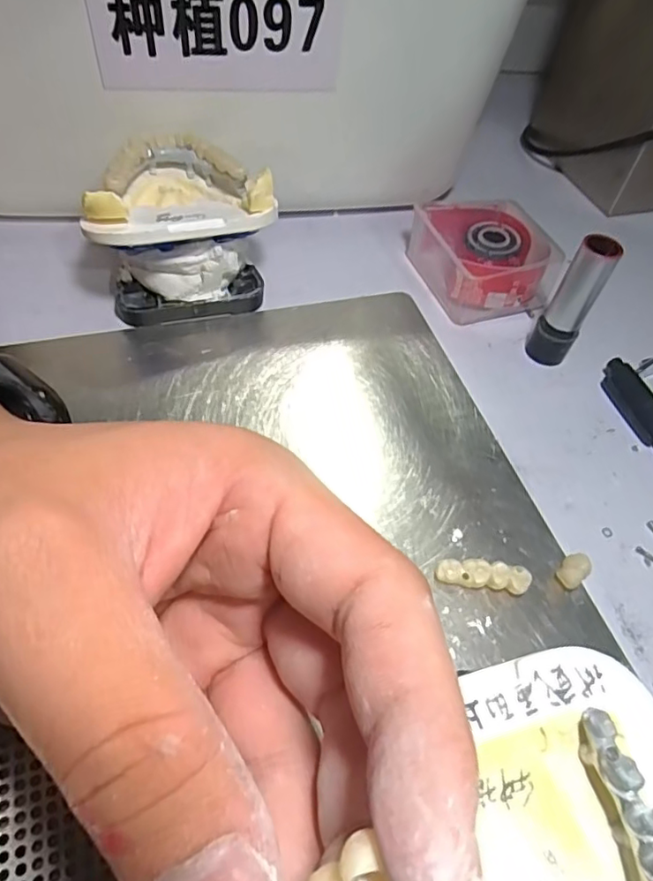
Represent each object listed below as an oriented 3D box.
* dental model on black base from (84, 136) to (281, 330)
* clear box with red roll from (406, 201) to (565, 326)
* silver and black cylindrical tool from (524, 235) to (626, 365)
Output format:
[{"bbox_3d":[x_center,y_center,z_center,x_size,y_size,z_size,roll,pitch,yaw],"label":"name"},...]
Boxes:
[{"bbox_3d":[-0.065,-0.095,0.258,0.076,0.056,0.063,-12,57,-13],"label":"dental model on black base"},{"bbox_3d":[0.079,-0.093,0.286,0.053,0.029,0.060,-12,57,-13],"label":"clear box with red roll"},{"bbox_3d":[0.106,-0.058,0.246,0.018,0.061,0.014,29,58,16],"label":"silver and black cylindrical tool"}]

